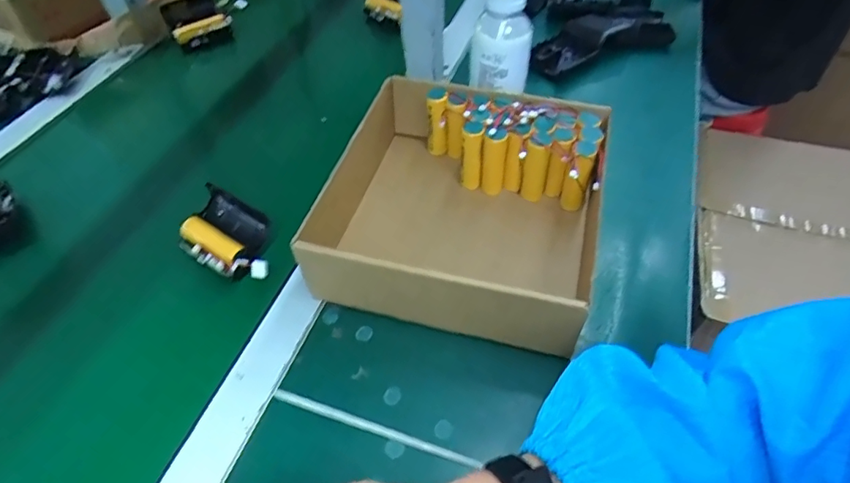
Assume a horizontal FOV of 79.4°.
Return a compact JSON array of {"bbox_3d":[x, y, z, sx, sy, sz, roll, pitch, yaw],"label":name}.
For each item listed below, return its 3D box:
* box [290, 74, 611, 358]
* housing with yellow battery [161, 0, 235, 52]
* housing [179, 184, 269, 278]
[{"bbox_3d":[0.040,-0.036,0.468,0.237,0.083,0.238,12,52,10],"label":"box"},{"bbox_3d":[-0.331,-0.321,0.749,0.079,0.055,0.059,-34,59,-26],"label":"housing with yellow battery"},{"bbox_3d":[-0.179,-0.003,0.470,0.120,0.033,0.061,29,56,22],"label":"housing"}]

